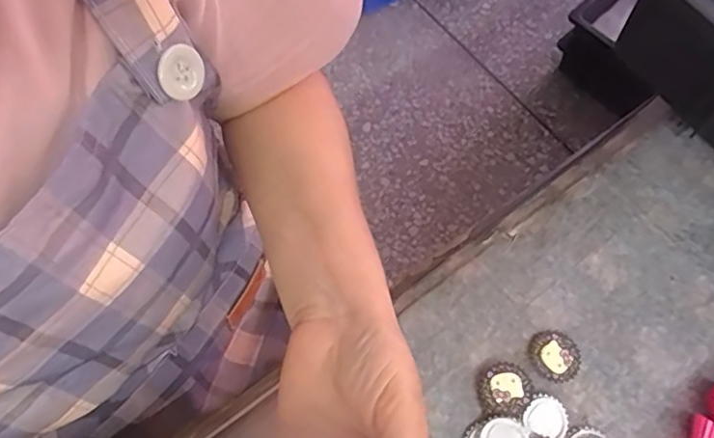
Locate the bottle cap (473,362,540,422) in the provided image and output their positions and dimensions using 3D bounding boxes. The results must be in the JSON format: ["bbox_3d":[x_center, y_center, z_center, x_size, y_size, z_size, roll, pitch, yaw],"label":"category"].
[{"bbox_3d":[0.083,0.096,0.329,0.030,0.011,0.032,0,67,1],"label":"bottle cap"}]

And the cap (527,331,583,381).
[{"bbox_3d":[0.115,0.079,0.339,0.029,0.007,0.028,0,67,1],"label":"cap"}]

